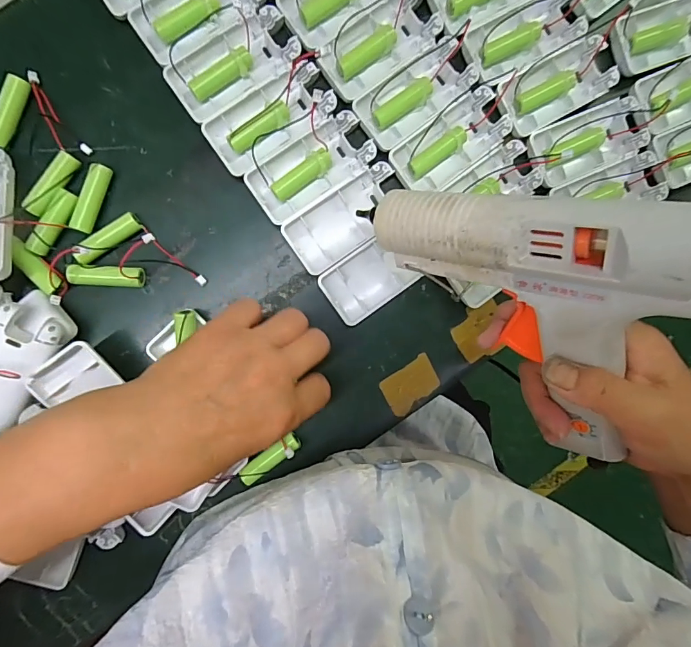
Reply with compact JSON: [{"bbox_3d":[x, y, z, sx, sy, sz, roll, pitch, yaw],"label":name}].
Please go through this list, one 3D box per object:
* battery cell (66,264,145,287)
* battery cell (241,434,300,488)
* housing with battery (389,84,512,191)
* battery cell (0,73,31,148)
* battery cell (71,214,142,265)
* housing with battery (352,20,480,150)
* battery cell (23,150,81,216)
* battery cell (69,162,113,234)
[{"bbox_3d":[-0.173,-0.034,0.300,0.048,0.019,0.014,1,92,-5],"label":"battery cell"},{"bbox_3d":[-0.056,0.103,0.317,0.050,0.011,0.014,-35,94,-3],"label":"battery cell"},{"bbox_3d":[0.079,-0.137,0.320,0.090,0.018,0.044,-38,94,-3],"label":"housing with battery"},{"bbox_3d":[-0.239,-0.150,0.295,0.012,0.009,0.050,21,90,-5],"label":"battery cell"},{"bbox_3d":[-0.170,-0.060,0.301,0.050,0.018,0.014,-40,95,-3],"label":"battery cell"},{"bbox_3d":[0.056,-0.176,0.316,0.102,0.019,0.042,-39,95,-3],"label":"housing with battery"},{"bbox_3d":[-0.207,-0.098,0.295,0.013,0.010,0.048,34,88,-5],"label":"battery cell"},{"bbox_3d":[-0.182,-0.090,0.300,0.013,0.011,0.050,19,90,-5],"label":"battery cell"}]

